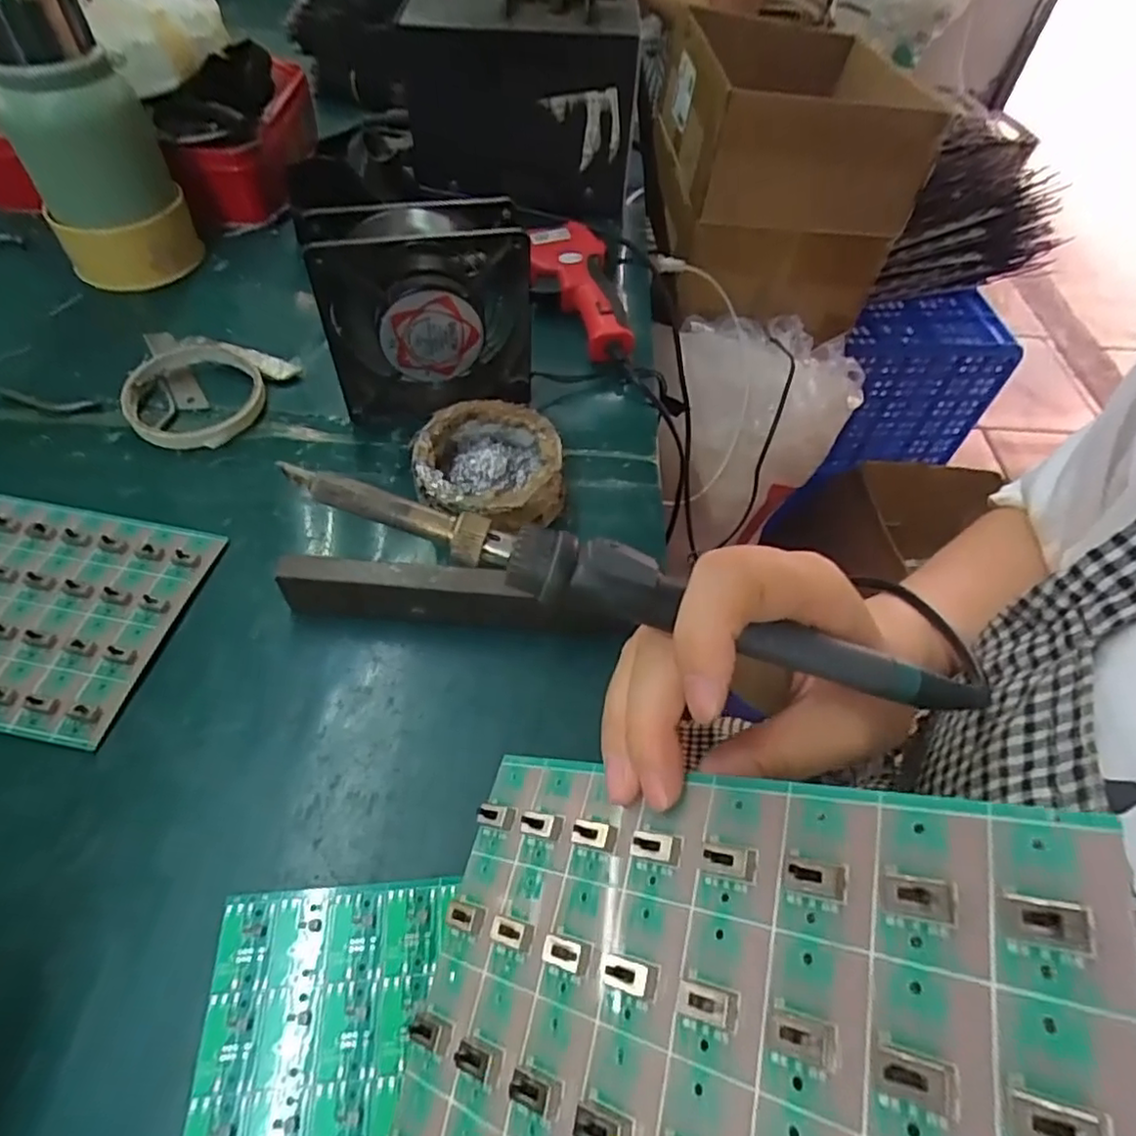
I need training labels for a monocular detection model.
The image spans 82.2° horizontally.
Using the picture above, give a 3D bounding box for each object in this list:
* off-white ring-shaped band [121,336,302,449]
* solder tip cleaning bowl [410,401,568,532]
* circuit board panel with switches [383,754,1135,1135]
[{"bbox_3d":[-0.241,-0.119,0.430,0.095,0.015,0.098,3,53,-4],"label":"off-white ring-shaped band"},{"bbox_3d":[-0.045,-0.054,0.377,0.082,0.040,0.082,3,53,-4],"label":"solder tip cleaning bowl"},{"bbox_3d":[0.023,0.108,0.147,0.165,0.007,0.121,-9,54,41],"label":"circuit board panel with switches"}]

